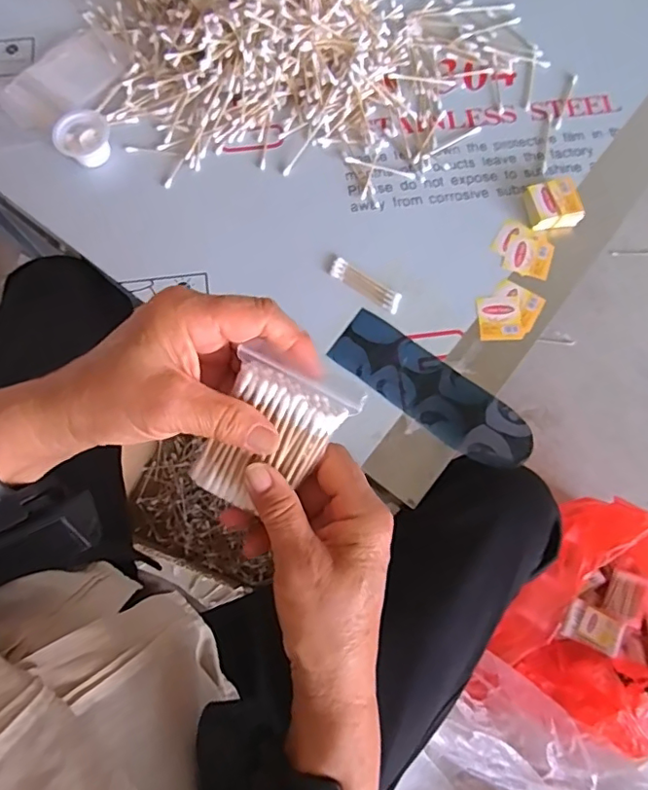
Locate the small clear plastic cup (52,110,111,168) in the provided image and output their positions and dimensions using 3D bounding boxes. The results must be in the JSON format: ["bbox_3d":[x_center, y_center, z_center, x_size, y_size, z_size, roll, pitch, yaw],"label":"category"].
[{"bbox_3d":[-0.243,-0.260,0.553,0.052,0.024,0.056,0,74,0],"label":"small clear plastic cup"}]

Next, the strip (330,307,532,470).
[{"bbox_3d":[0.098,-0.003,0.499,0.194,0.004,0.061,36,77,12],"label":"strip"}]

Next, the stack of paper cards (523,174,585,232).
[{"bbox_3d":[0.223,-0.185,0.533,0.046,0.020,0.046,-9,74,-3],"label":"stack of paper cards"}]

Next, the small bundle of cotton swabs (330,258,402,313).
[{"bbox_3d":[0.040,-0.105,0.521,0.075,0.004,0.019,33,76,9],"label":"small bundle of cotton swabs"}]

